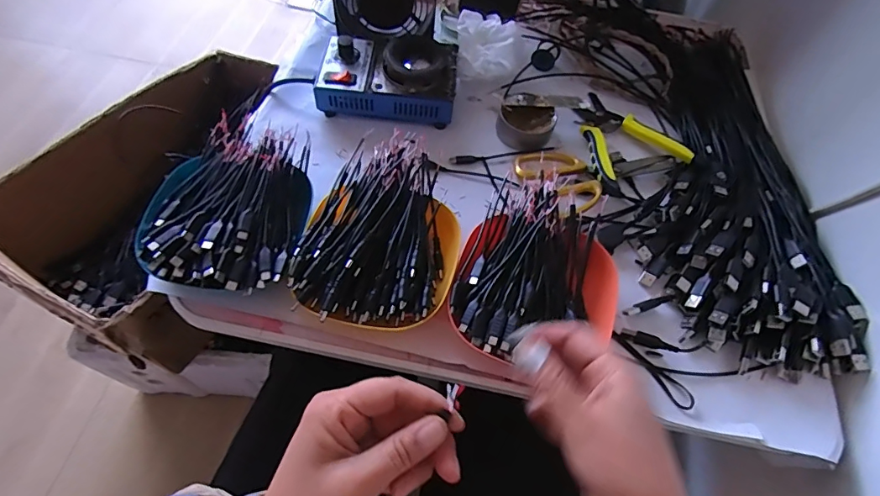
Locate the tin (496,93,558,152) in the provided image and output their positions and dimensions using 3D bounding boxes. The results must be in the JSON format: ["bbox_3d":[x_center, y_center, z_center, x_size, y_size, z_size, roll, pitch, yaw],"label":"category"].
[{"bbox_3d":[0.097,-0.143,0.527,0.060,0.023,0.062,2,60,-3],"label":"tin"}]

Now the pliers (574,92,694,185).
[{"bbox_3d":[0.196,-0.132,0.529,0.110,0.025,0.136,-16,63,-13],"label":"pliers"}]

